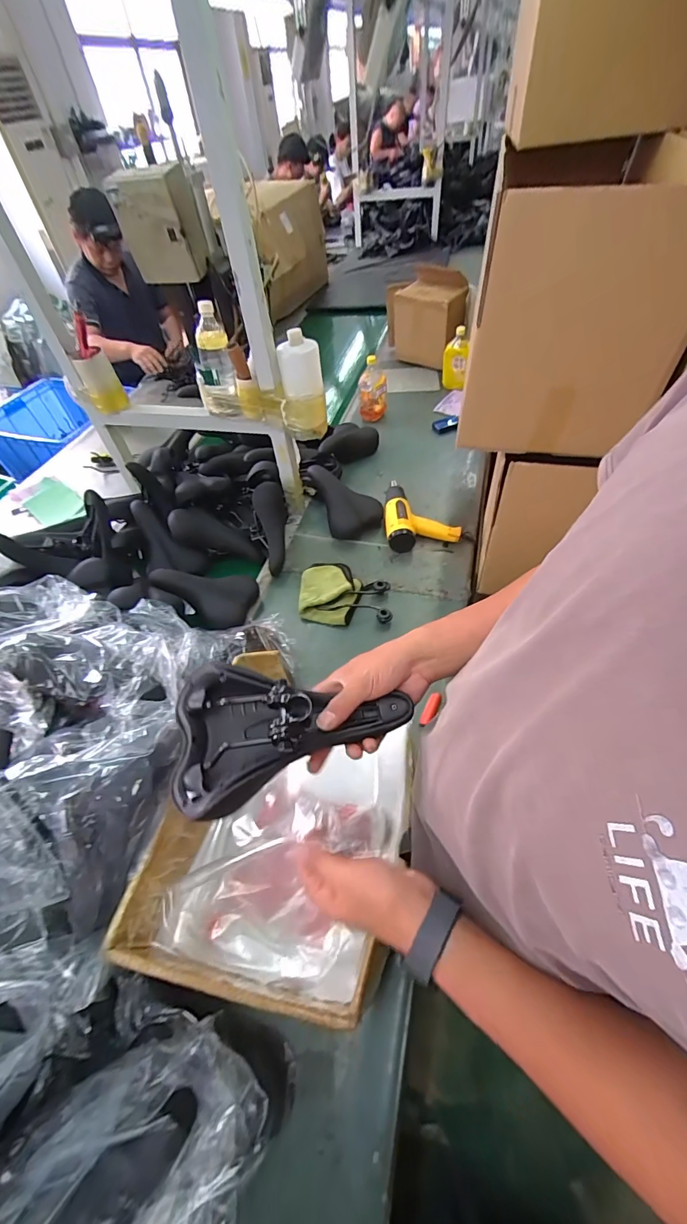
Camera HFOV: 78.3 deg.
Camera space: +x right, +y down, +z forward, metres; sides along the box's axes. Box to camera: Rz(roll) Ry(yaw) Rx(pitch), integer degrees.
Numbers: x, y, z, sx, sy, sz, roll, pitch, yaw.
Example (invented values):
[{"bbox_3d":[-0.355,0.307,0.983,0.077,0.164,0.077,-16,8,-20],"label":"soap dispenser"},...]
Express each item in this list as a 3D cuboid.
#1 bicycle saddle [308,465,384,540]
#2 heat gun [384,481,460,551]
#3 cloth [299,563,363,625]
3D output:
[{"bbox_3d":[0.009,-0.328,1.222,0.154,0.081,0.246,-17,52,-8],"label":"bicycle saddle"},{"bbox_3d":[0.212,-0.278,1.167,0.199,0.070,0.248,-3,52,3],"label":"heat gun"},{"bbox_3d":[-0.032,-0.057,1.044,0.149,0.037,0.195,-3,52,3],"label":"cloth"}]

